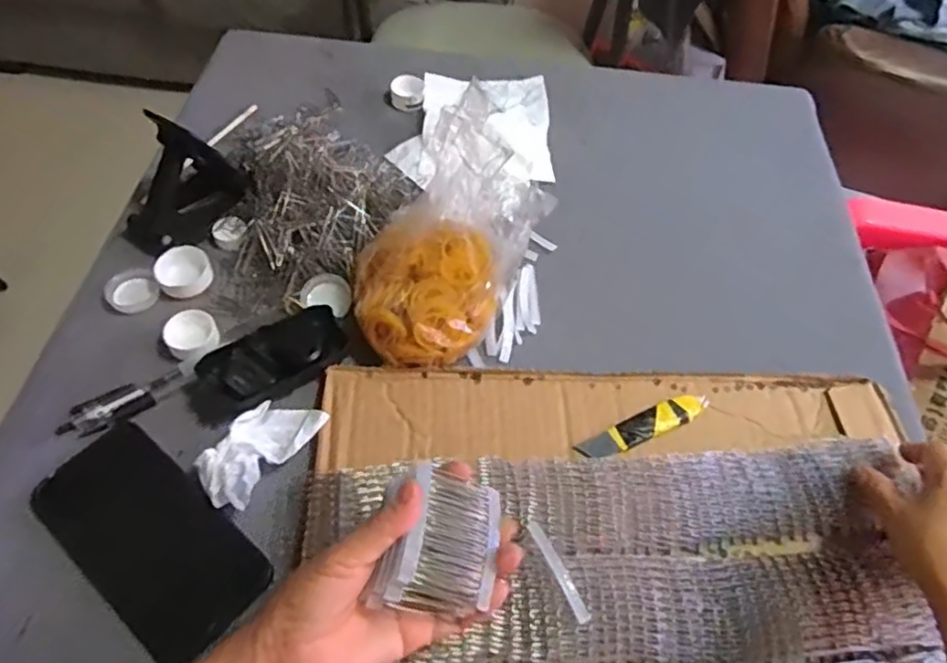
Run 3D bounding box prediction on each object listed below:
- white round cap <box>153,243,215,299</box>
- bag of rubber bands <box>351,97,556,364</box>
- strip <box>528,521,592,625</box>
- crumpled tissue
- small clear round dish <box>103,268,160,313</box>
[{"bbox_3d":[-0.243,-0.050,0.555,0.045,0.020,0.046,2,55,-2],"label":"white round cap"},{"bbox_3d":[-0.024,-0.071,0.494,0.131,0.149,0.153,38,61,21],"label":"bag of rubber bands"},{"bbox_3d":[0.053,0.151,0.413,0.008,0.006,0.066,-22,60,-18],"label":"strip"},{"bbox_3d":[-0.149,0.079,0.455,0.047,0.032,0.089,27,58,14],"label":"crumpled tissue"},{"bbox_3d":[-0.288,-0.035,0.552,0.040,0.017,0.034,-28,61,-21],"label":"small clear round dish"}]

